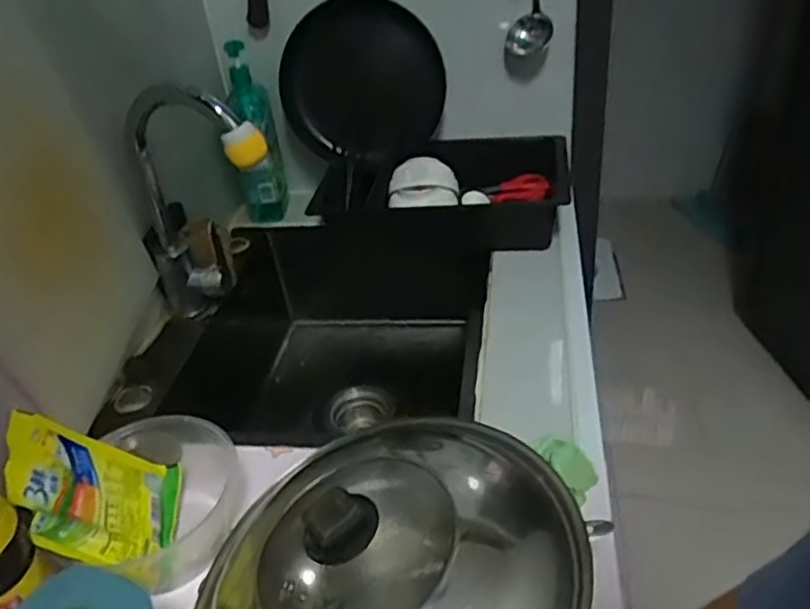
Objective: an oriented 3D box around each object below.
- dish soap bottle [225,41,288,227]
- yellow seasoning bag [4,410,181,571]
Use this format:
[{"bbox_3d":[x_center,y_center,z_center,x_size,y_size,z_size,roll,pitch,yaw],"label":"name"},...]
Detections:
[{"bbox_3d":[-0.231,-0.256,1.056,0.063,0.272,0.070,-6,35,1],"label":"dish soap bottle"},{"bbox_3d":[-0.264,0.165,0.588,0.012,0.158,0.113,-38,42,20],"label":"yellow seasoning bag"}]

